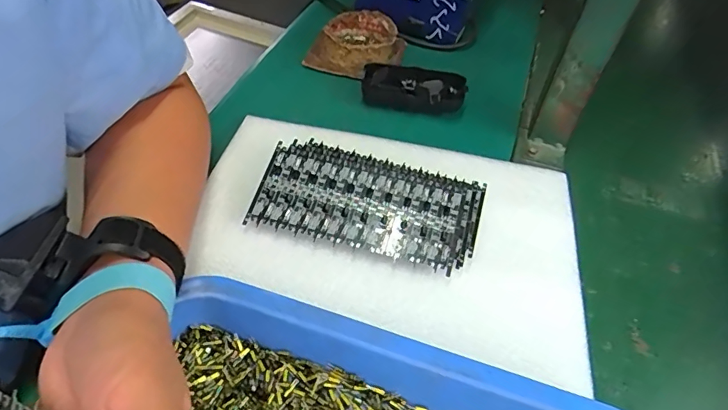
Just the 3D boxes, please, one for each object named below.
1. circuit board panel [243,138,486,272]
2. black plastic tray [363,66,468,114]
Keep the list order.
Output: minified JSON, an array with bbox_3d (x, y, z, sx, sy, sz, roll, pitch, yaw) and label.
[{"bbox_3d":[0.006,-0.005,0.394,0.177,0.024,0.100,16,50,7],"label":"circuit board panel"},{"bbox_3d":[0.053,-0.124,0.520,0.111,0.029,0.044,9,49,1],"label":"black plastic tray"}]

